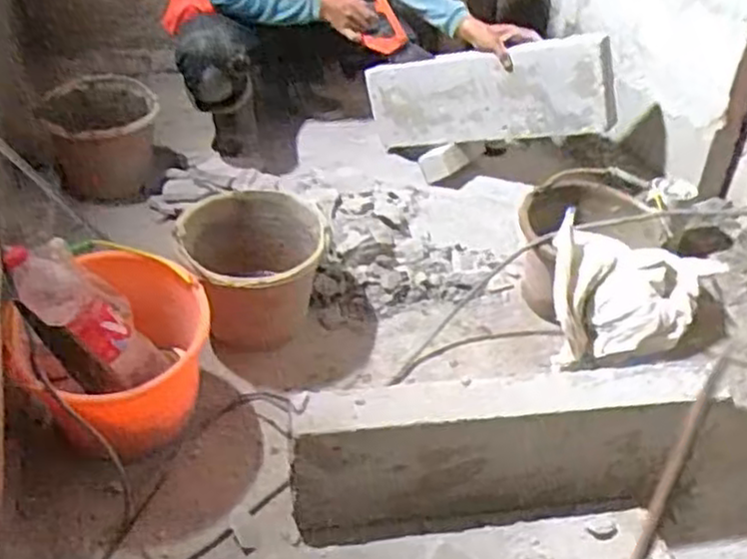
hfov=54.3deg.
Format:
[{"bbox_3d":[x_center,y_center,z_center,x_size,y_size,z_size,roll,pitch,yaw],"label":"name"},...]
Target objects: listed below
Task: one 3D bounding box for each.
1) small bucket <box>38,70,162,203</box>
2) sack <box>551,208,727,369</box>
[{"bbox_3d":[-0.622,-0.335,1.702,0.232,0.191,0.272,-5,39,-9],"label":"small bucket"},{"bbox_3d":[0.387,0.031,1.109,0.233,0.146,0.189,11,39,11],"label":"sack"}]

